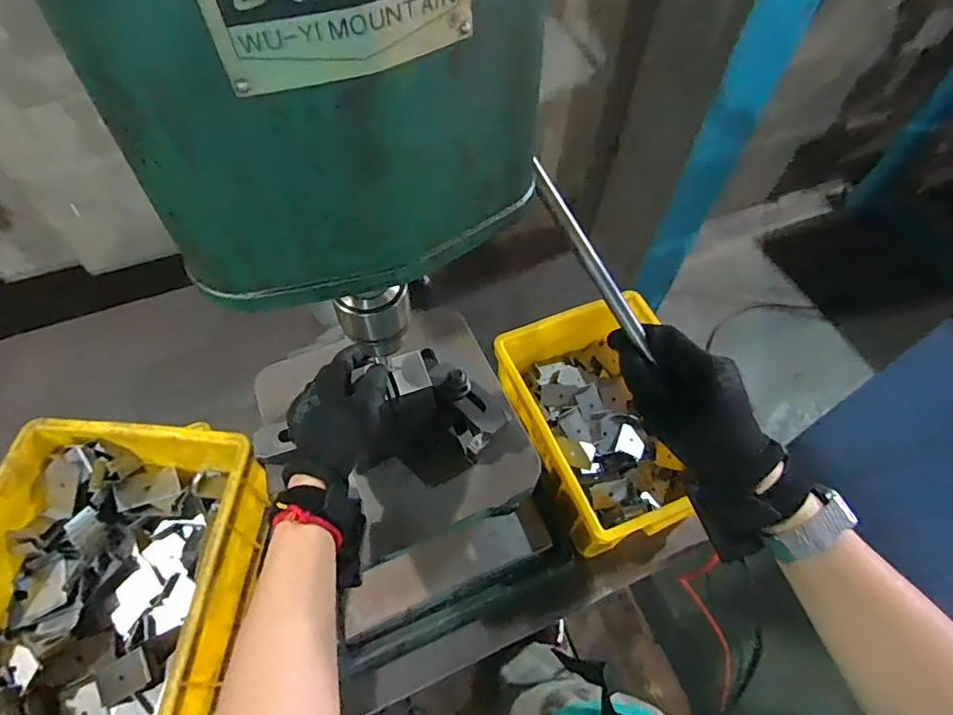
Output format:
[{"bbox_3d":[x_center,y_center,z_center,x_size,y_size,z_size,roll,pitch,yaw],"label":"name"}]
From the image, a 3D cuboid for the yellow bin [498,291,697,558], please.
[{"bbox_3d":[0.204,0.090,0.812,0.252,0.108,0.335,-19,61,-13],"label":"yellow bin"}]

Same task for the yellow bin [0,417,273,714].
[{"bbox_3d":[-0.385,0.245,0.552,0.253,0.119,0.330,3,59,0],"label":"yellow bin"}]

